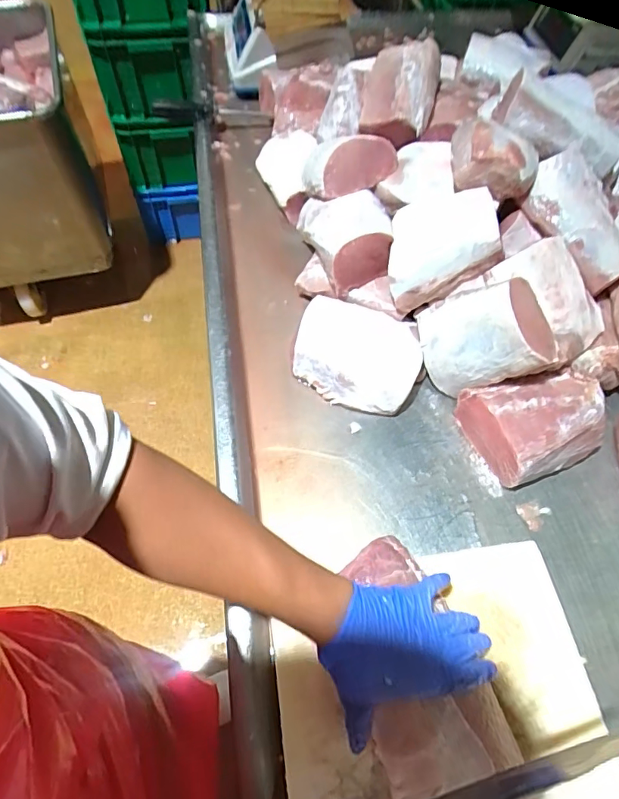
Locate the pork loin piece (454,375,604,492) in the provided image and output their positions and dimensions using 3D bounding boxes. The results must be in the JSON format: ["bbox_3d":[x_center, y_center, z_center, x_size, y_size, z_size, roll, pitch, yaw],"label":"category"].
[{"bbox_3d":[0.284,0.026,0.607,0.156,0.068,0.132,-17,62,-12],"label":"pork loin piece"}]

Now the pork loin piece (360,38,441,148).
[{"bbox_3d":[0.151,-0.512,0.790,0.117,0.068,0.176,13,60,5],"label":"pork loin piece"}]

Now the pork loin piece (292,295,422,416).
[{"bbox_3d":[0.065,-0.063,0.663,0.175,0.054,0.143,22,61,10],"label":"pork loin piece"}]

